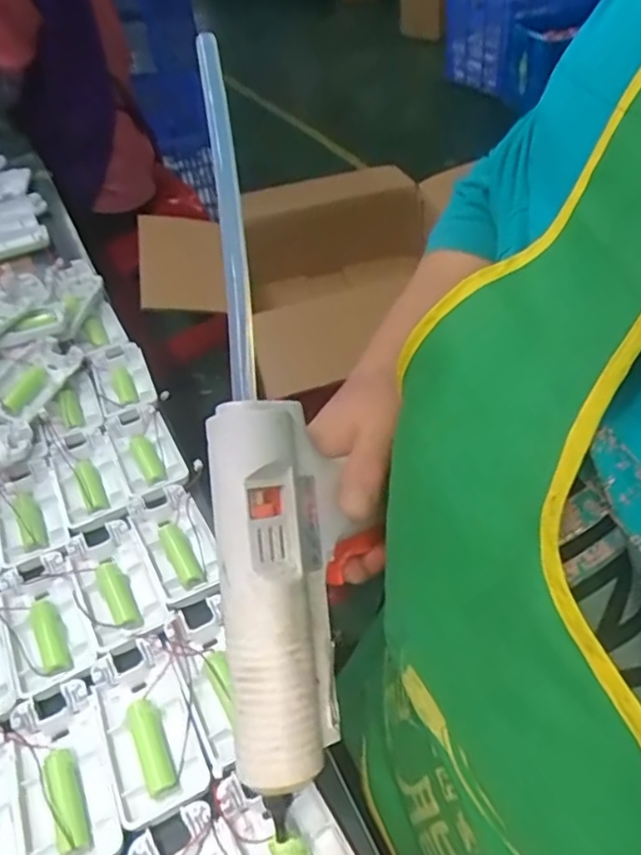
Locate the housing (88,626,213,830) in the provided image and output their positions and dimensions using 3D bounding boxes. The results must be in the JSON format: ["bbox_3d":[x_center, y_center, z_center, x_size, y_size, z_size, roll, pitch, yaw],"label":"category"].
[{"bbox_3d":[-0.093,0.159,0.345,0.046,0.019,0.095,-21,45,-14],"label":"housing"}]

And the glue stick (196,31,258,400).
[{"bbox_3d":[-0.045,-0.109,0.316,0.013,0.018,0.193,-7,83,1],"label":"glue stick"}]

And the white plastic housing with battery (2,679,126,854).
[{"bbox_3d":[-0.131,0.179,0.328,0.047,0.023,0.092,-23,45,-16],"label":"white plastic housing with battery"}]

